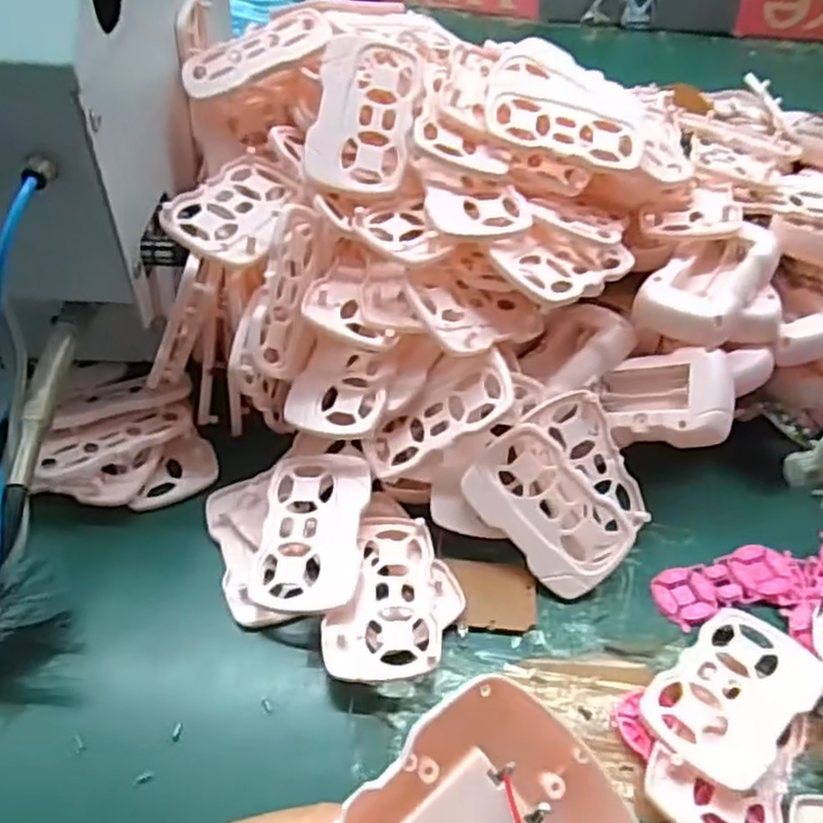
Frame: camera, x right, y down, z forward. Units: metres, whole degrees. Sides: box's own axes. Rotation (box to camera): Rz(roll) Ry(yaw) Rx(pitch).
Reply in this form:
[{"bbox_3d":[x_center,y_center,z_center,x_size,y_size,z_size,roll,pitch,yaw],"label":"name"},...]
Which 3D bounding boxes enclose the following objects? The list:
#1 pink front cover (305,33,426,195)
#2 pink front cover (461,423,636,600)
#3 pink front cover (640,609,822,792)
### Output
[{"bbox_3d":[-0.025,-0.160,0.388,0.054,0.006,0.086,10,83,-4],"label":"pink front cover"},{"bbox_3d":[0.072,0.050,0.376,0.055,0.015,0.087,-42,90,-1],"label":"pink front cover"},{"bbox_3d":[0.149,0.131,0.334,0.087,0.020,0.054,-34,60,-26],"label":"pink front cover"}]

